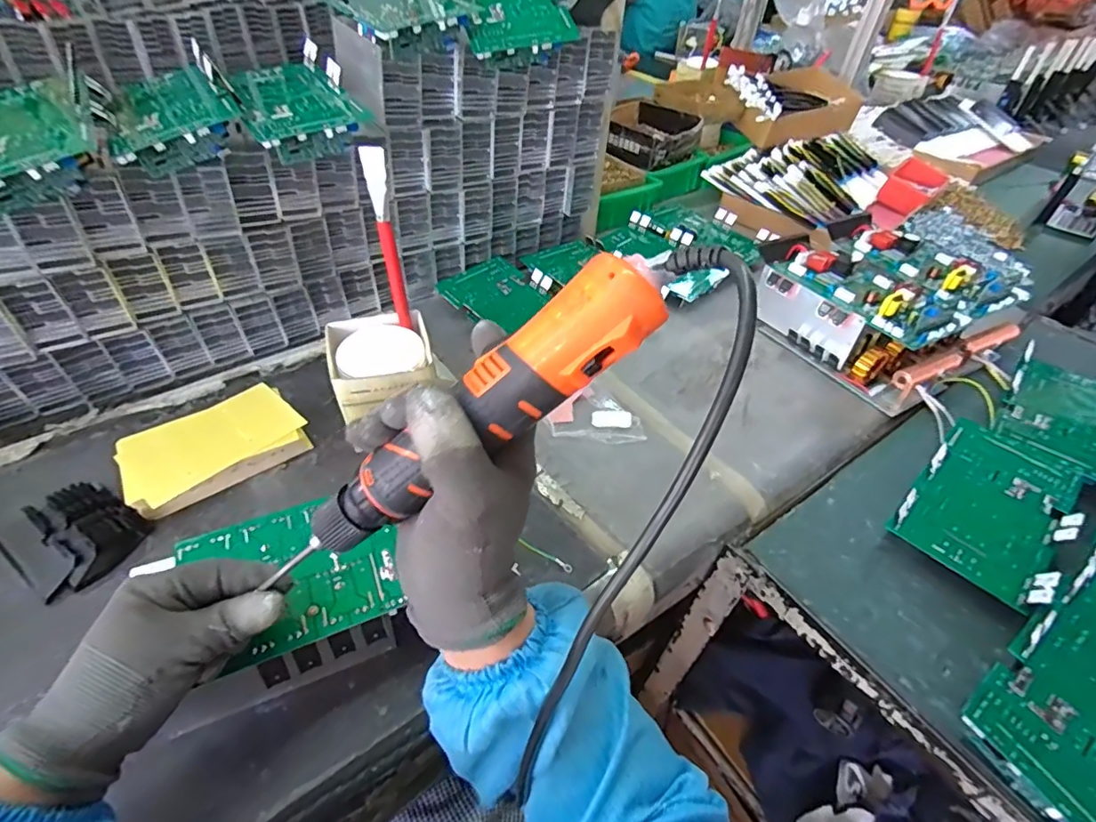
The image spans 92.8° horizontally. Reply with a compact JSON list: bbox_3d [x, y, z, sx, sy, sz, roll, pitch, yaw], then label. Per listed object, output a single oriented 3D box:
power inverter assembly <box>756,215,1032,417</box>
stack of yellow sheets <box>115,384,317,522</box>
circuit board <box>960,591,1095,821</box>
[{"bbox_3d":[0.488,-0.168,0.777,0.263,0.122,0.283,-23,51,-24],"label":"power inverter assembly"},{"bbox_3d":[-0.359,0.037,0.567,0.170,0.038,0.111,-29,54,-28],"label":"stack of yellow sheets"},{"bbox_3d":[0.443,0.232,0.417,0.239,0.038,0.139,-19,58,-30],"label":"circuit board"}]

